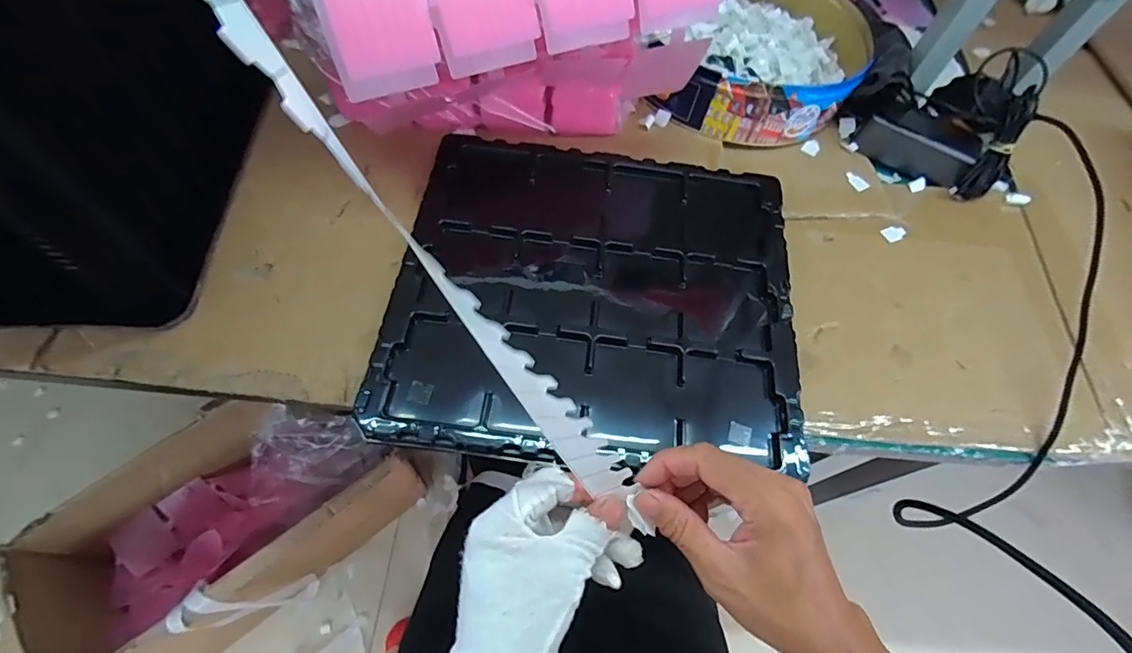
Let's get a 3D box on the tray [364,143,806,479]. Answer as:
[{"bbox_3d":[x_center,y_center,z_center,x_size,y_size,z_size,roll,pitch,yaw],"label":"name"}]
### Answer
[{"bbox_3d":[0.033,-0.032,0.492,0.370,0.029,0.331,7,62,0],"label":"tray"}]

